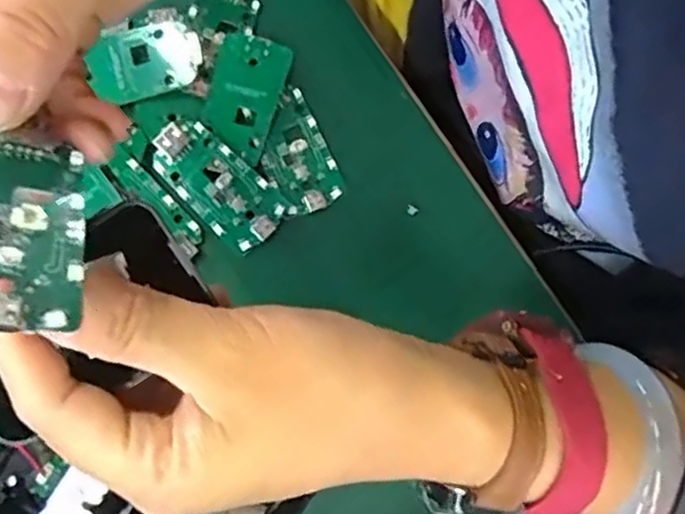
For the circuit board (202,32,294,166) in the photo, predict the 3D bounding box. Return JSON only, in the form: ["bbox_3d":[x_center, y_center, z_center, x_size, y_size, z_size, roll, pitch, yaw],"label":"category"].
[{"bbox_3d":[-0.045,-0.073,0.311,0.031,0.004,0.054,17,84,-1],"label":"circuit board"}]

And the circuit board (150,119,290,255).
[{"bbox_3d":[-0.055,-0.033,0.303,0.063,0.006,0.030,44,81,9],"label":"circuit board"}]

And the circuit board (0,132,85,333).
[{"bbox_3d":[-0.075,-0.008,0.158,0.030,0.004,0.056,11,46,-26],"label":"circuit board"}]

